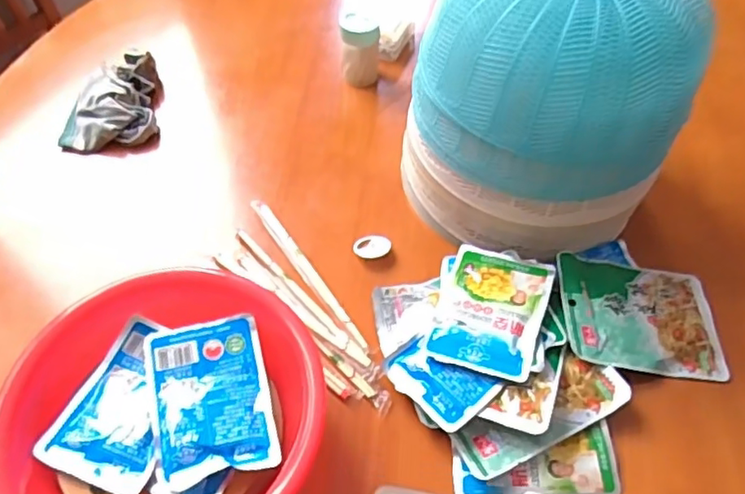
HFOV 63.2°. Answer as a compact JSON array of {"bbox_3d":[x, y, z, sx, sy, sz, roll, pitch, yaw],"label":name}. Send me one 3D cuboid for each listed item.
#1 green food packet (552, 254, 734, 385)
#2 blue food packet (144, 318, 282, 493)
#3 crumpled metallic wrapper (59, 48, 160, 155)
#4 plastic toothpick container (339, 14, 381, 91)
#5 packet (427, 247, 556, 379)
[{"bbox_3d":[0.242,0.060,0.549,0.149,0.012,0.108,10,52,-8],"label":"green food packet"},{"bbox_3d":[-0.124,0.115,0.464,0.087,0.011,0.122,-13,55,-11],"label":"blue food packet"},{"bbox_3d":[-0.311,-0.175,0.715,0.107,0.039,0.139,-9,54,-7],"label":"crumpled metallic wrapper"},{"bbox_3d":[-0.015,-0.239,0.734,0.047,0.080,0.039,-1,54,-1],"label":"plastic toothpick container"},{"bbox_3d":[0.103,0.052,0.523,0.088,0.007,0.127,10,50,18],"label":"packet"}]

